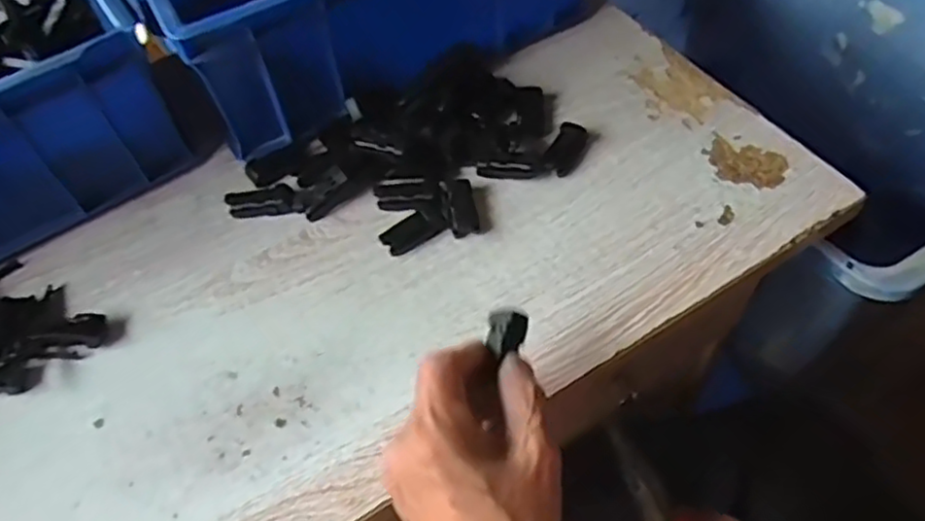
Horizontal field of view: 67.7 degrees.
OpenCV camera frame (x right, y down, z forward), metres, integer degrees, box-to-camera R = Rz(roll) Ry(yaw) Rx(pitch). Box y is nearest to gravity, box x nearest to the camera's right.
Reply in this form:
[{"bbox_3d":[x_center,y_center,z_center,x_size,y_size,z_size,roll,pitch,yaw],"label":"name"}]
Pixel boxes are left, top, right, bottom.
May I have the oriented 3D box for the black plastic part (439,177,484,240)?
[{"bbox_3d":[-0.002,-0.038,0.489,0.024,0.010,0.048,-12,55,-5],"label":"black plastic part"}]

